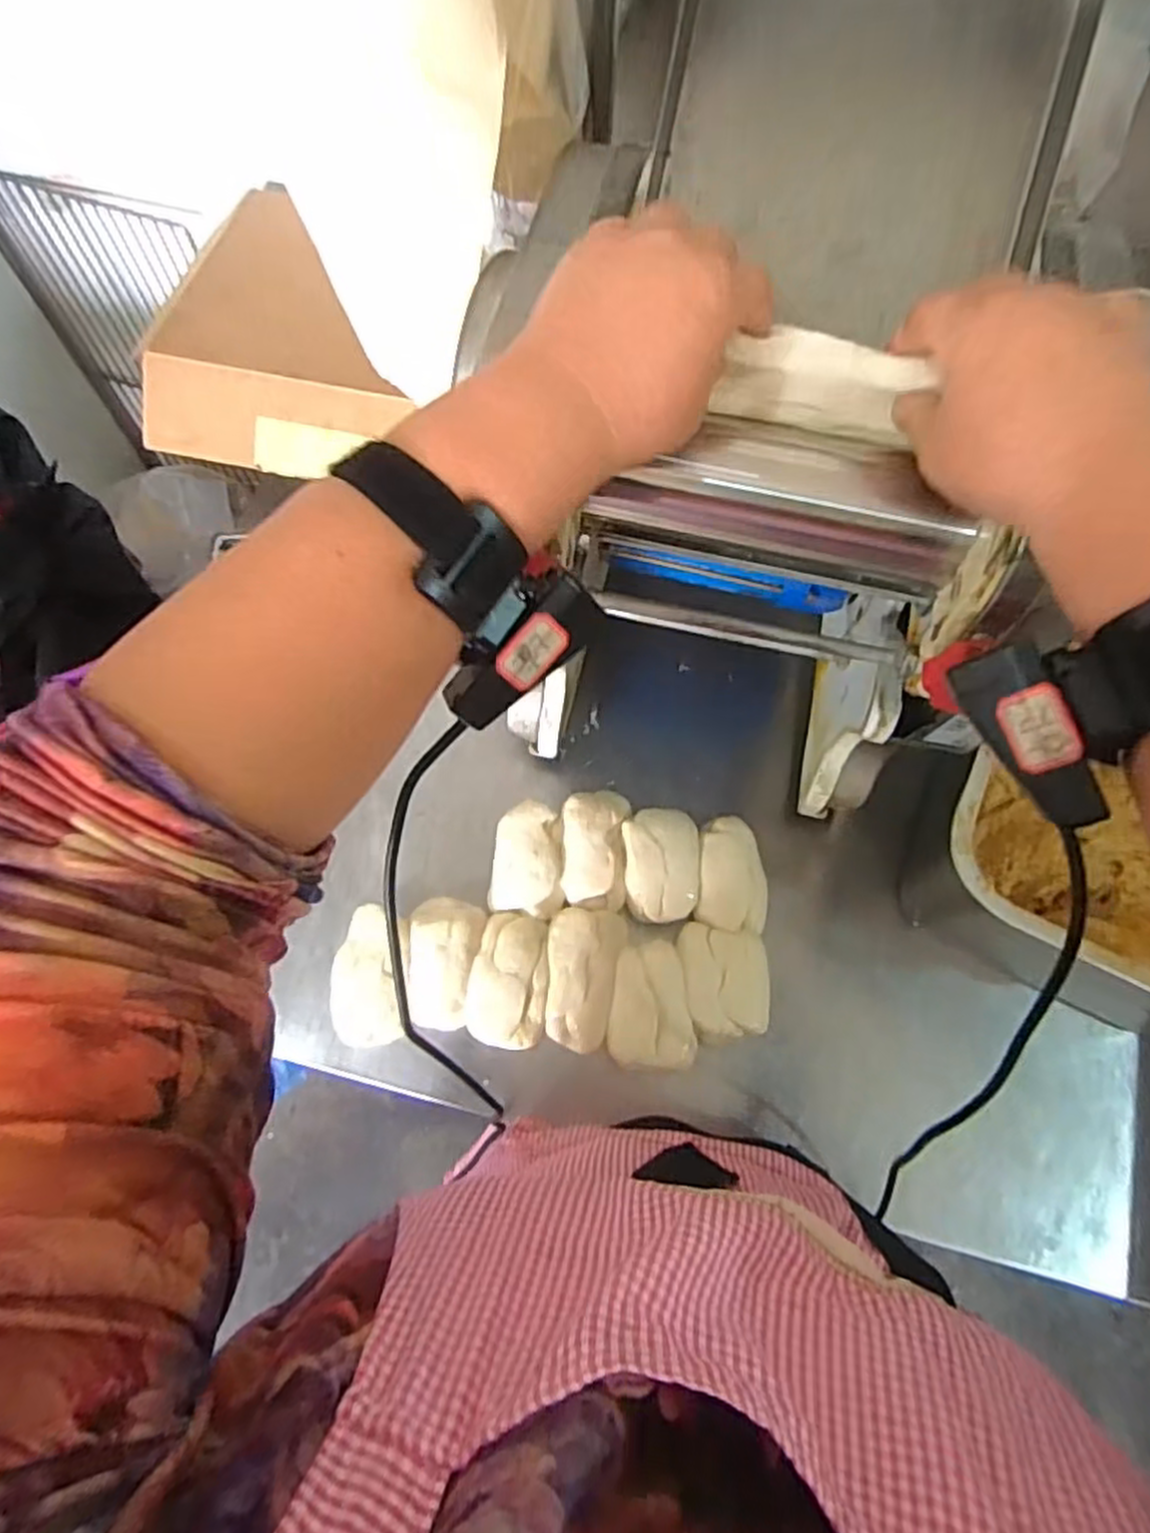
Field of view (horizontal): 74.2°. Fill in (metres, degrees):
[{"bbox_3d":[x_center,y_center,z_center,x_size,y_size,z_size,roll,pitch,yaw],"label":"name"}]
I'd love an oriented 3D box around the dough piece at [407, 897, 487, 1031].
[{"bbox_3d":[-0.095,0.146,0.564,0.051,0.052,0.093,0,68,-3],"label":"dough piece"}]

